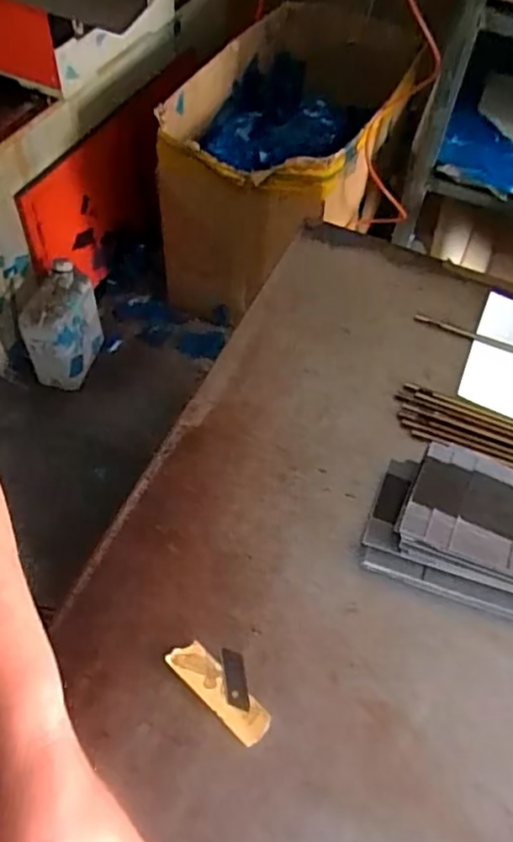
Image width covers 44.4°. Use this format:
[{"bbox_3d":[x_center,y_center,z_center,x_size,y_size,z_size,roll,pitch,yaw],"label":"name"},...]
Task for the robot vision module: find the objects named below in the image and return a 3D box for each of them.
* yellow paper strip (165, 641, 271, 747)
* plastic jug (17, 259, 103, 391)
[{"bbox_3d":[-0.030,0.211,0.492,0.092,0.004,0.028,40,64,19],"label":"yellow paper strip"},{"bbox_3d":[-0.464,-0.221,1.553,0.123,0.279,0.204,25,57,14],"label":"plastic jug"}]

